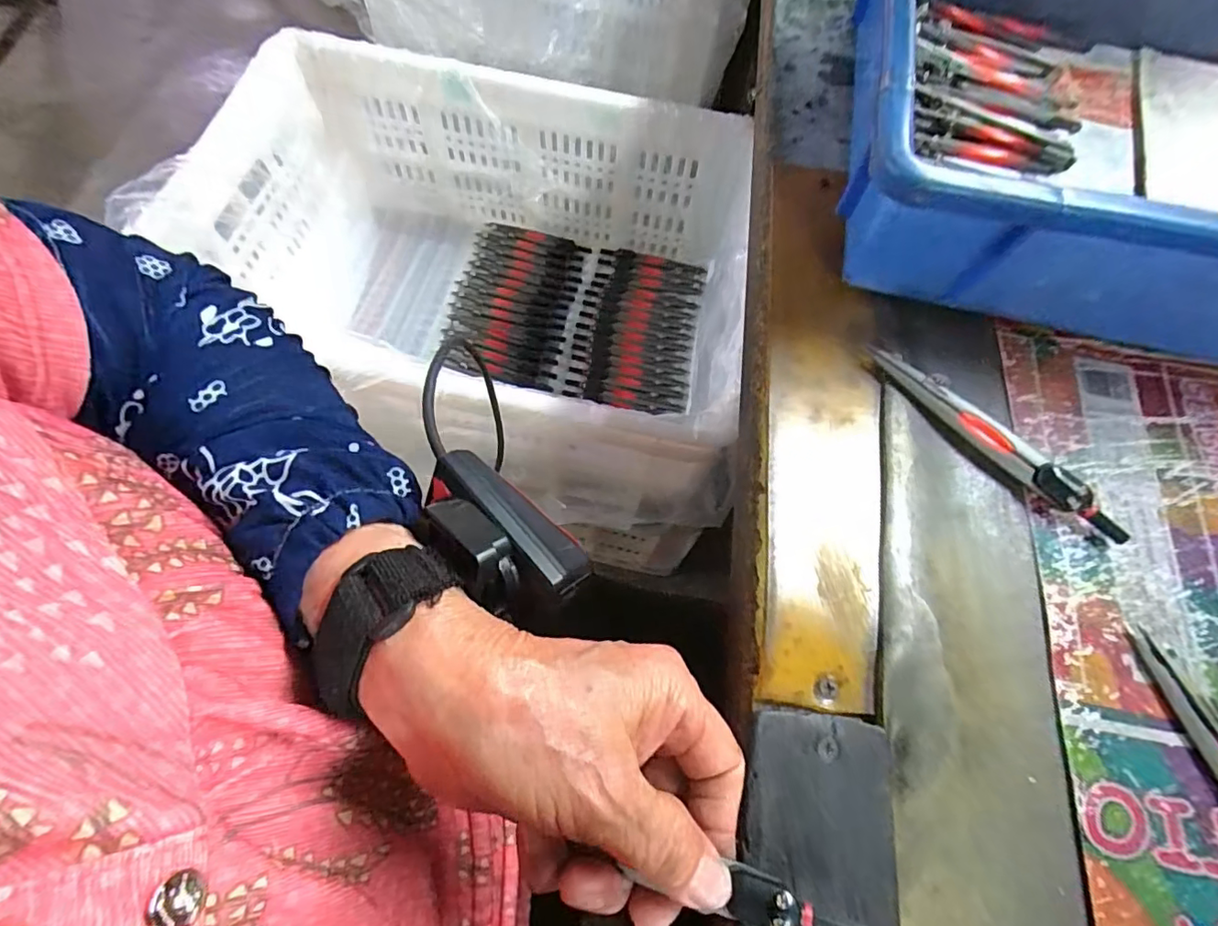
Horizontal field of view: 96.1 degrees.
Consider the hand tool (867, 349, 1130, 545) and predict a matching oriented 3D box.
[{"bbox_3d":[0.173,-0.011,0.249,0.014,0.012,0.126,-41,76,-18],"label":"hand tool"}]

